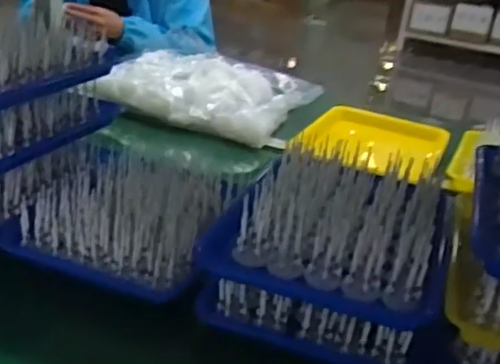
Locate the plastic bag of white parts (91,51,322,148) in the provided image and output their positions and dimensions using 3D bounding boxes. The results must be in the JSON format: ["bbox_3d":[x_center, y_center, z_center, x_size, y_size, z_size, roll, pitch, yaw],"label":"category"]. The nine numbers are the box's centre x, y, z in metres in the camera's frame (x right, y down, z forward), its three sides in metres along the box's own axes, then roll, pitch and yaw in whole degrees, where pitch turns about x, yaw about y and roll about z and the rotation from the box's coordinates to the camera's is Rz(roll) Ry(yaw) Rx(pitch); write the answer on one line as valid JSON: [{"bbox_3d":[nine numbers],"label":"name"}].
[{"bbox_3d":[-0.078,-0.198,1.369,0.394,0.094,0.299,17,26,19],"label":"plastic bag of white parts"}]

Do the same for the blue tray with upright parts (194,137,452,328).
[{"bbox_3d":[0.103,0.046,0.724,0.242,0.099,0.230,16,26,16],"label":"blue tray with upright parts"}]

